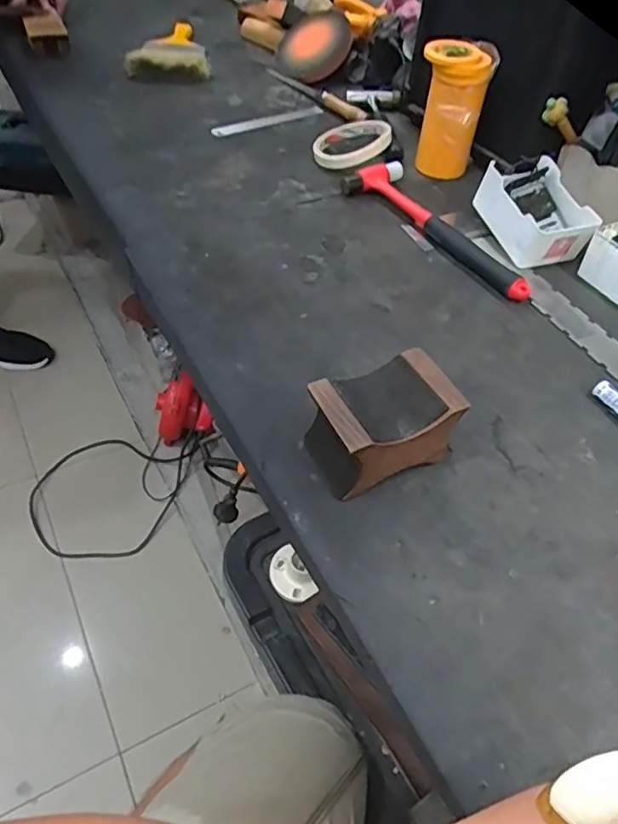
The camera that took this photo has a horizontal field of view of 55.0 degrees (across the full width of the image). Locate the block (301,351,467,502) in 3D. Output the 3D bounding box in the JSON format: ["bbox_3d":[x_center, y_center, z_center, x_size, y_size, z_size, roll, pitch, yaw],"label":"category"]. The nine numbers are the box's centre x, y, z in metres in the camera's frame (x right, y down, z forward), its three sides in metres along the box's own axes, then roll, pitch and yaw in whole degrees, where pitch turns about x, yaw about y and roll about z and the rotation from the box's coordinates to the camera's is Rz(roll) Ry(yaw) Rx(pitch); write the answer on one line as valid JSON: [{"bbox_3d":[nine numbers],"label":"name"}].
[{"bbox_3d":[0.051,0.009,0.416,0.092,0.061,0.062,-17,53,-17],"label":"block"}]

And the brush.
[{"bbox_3d":[-0.211,-0.537,0.867,0.116,0.040,0.190,-7,51,-10],"label":"brush"}]

